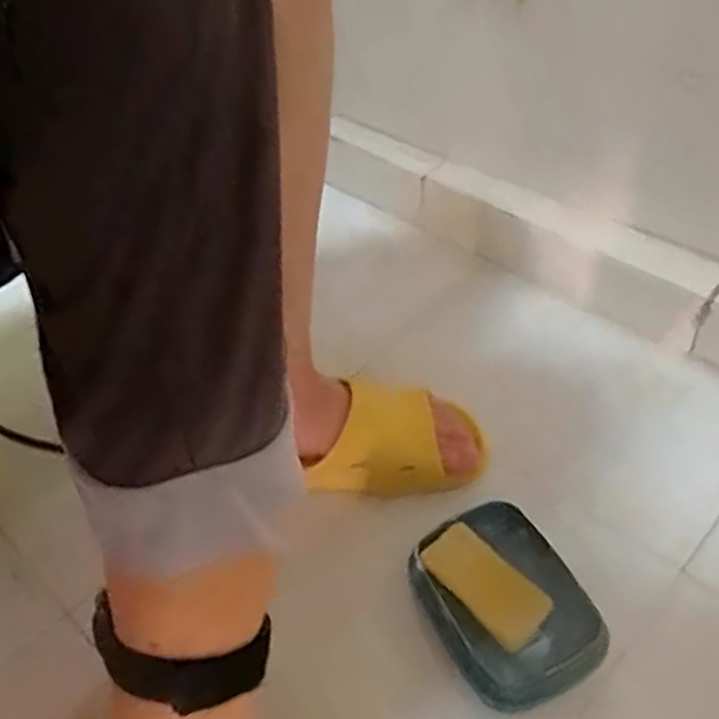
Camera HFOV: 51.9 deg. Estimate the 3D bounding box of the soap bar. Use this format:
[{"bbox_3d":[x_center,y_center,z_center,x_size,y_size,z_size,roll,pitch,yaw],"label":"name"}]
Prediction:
[{"bbox_3d":[0.089,0.159,0.526,0.044,0.020,0.094,-33,51,-22],"label":"soap bar"}]

